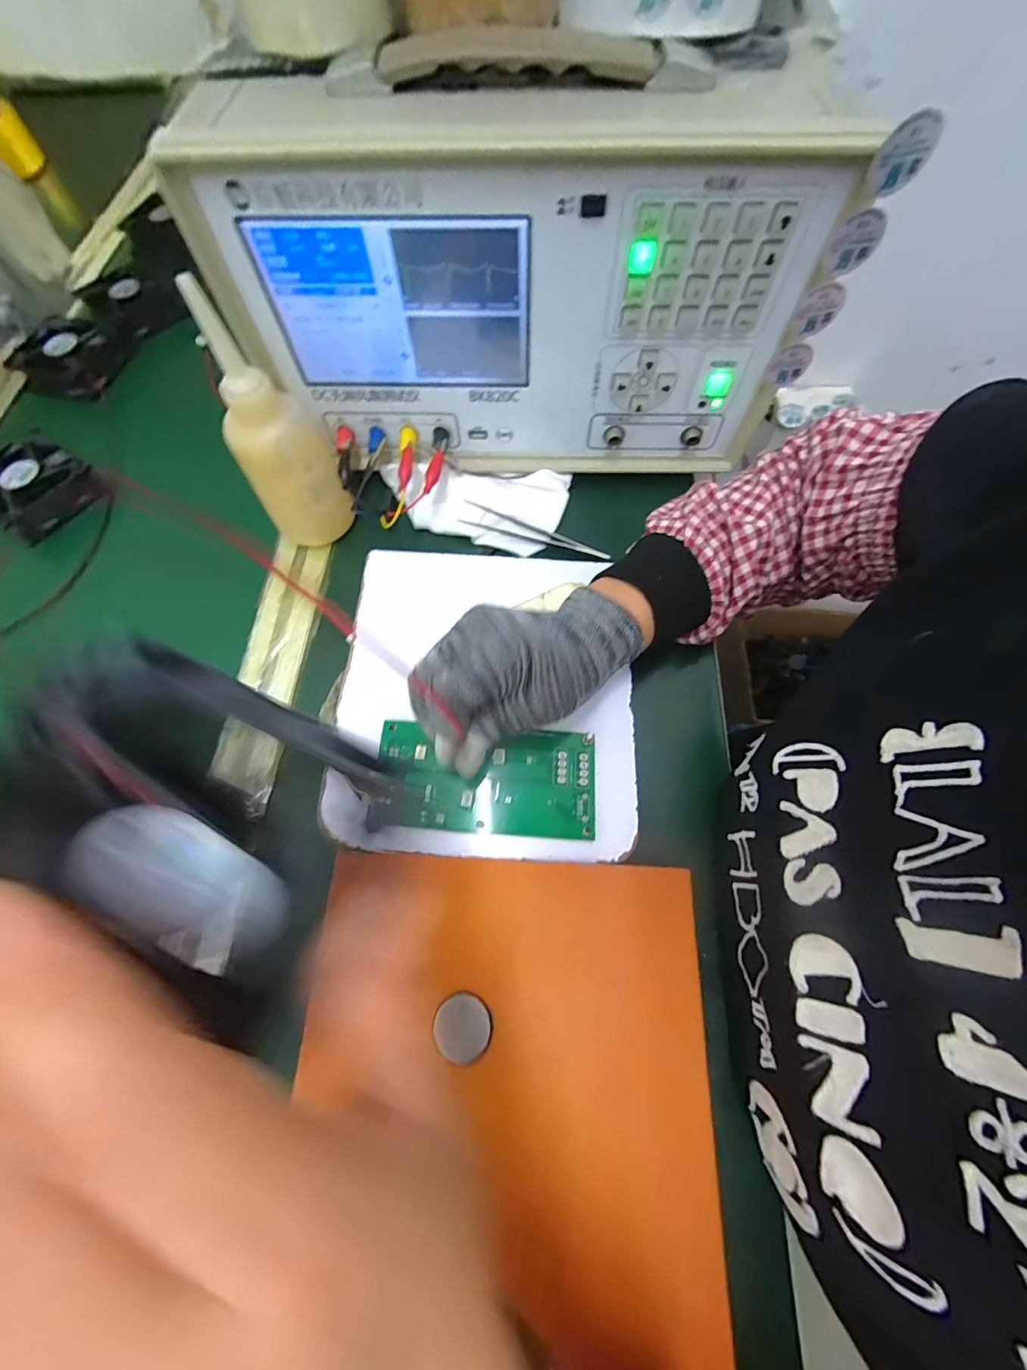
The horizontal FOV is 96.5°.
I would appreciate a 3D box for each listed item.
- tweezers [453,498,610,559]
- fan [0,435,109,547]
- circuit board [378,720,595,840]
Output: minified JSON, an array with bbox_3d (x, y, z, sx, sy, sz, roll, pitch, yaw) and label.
[{"bbox_3d":[0.016,-0.120,0.357,0.120,0.010,0.017,18,70,9],"label":"tweezers"},{"bbox_3d":[-0.402,-0.170,0.384,0.080,0.034,0.079,38,75,15],"label":"fan"},{"bbox_3d":[-0.017,0.056,0.282,0.131,0.010,0.063,5,67,0],"label":"circuit board"}]

